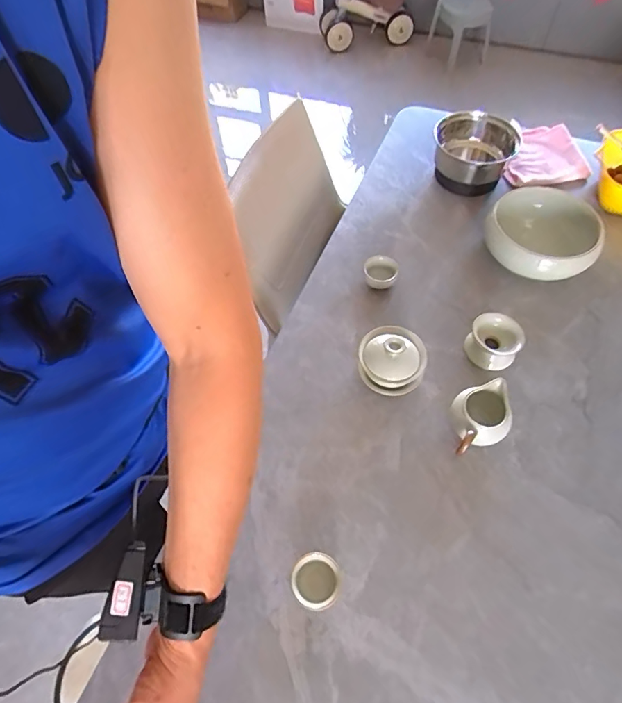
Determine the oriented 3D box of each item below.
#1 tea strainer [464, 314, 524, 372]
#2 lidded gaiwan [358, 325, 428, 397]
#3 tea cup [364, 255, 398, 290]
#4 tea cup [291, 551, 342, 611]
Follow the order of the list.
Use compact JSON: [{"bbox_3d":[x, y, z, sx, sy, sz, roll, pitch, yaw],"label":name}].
[{"bbox_3d":[0.277,-0.016,0.694,0.073,0.048,0.071,-1,59,1],"label":"tea strainer"},{"bbox_3d":[0.118,0.011,0.667,0.094,0.078,0.087,-1,59,1],"label":"lidded gaiwan"},{"bbox_3d":[0.118,-0.132,0.775,0.056,0.029,0.057,-1,59,1],"label":"tea cup"},{"bbox_3d":[0.007,0.272,0.541,0.056,0.033,0.058,-1,59,1],"label":"tea cup"}]

